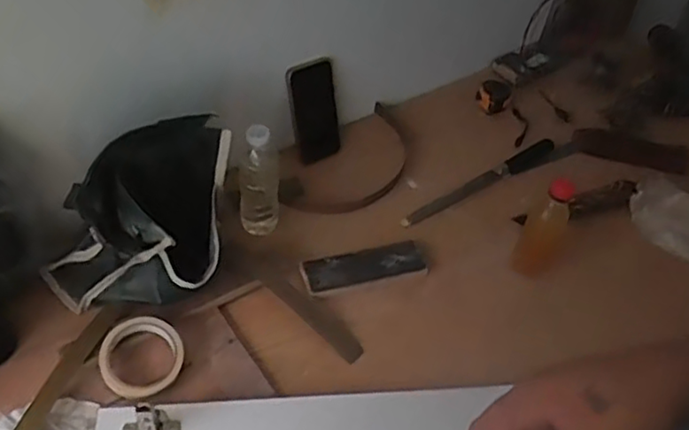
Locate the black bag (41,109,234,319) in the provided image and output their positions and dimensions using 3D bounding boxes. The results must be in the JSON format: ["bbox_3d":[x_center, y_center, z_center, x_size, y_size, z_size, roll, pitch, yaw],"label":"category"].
[{"bbox_3d":[-0.259,0.019,0.852,0.252,0.211,0.144,-14,52,-18],"label":"black bag"}]

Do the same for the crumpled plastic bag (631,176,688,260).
[{"bbox_3d":[0.548,0.010,1.061,0.177,0.035,0.118,27,51,17],"label":"crumpled plastic bag"}]

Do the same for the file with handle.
[{"bbox_3d":[0.229,-0.059,1.092,0.314,0.015,0.034,-27,57,-27],"label":"file with handle"}]

